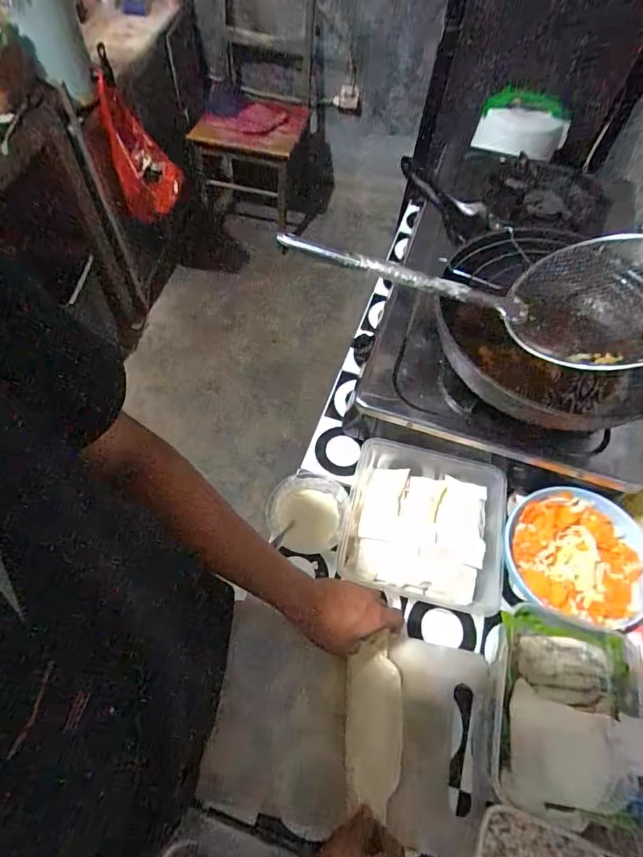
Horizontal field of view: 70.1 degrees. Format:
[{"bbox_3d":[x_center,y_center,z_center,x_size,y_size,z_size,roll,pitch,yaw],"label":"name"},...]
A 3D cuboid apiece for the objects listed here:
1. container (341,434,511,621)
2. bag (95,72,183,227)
[{"bbox_3d":[0.138,0.126,0.614,0.203,0.062,0.198,15,59,6],"label":"container"},{"bbox_3d":[-0.542,-0.832,1.371,0.105,0.361,0.179,28,59,37],"label":"bag"}]

